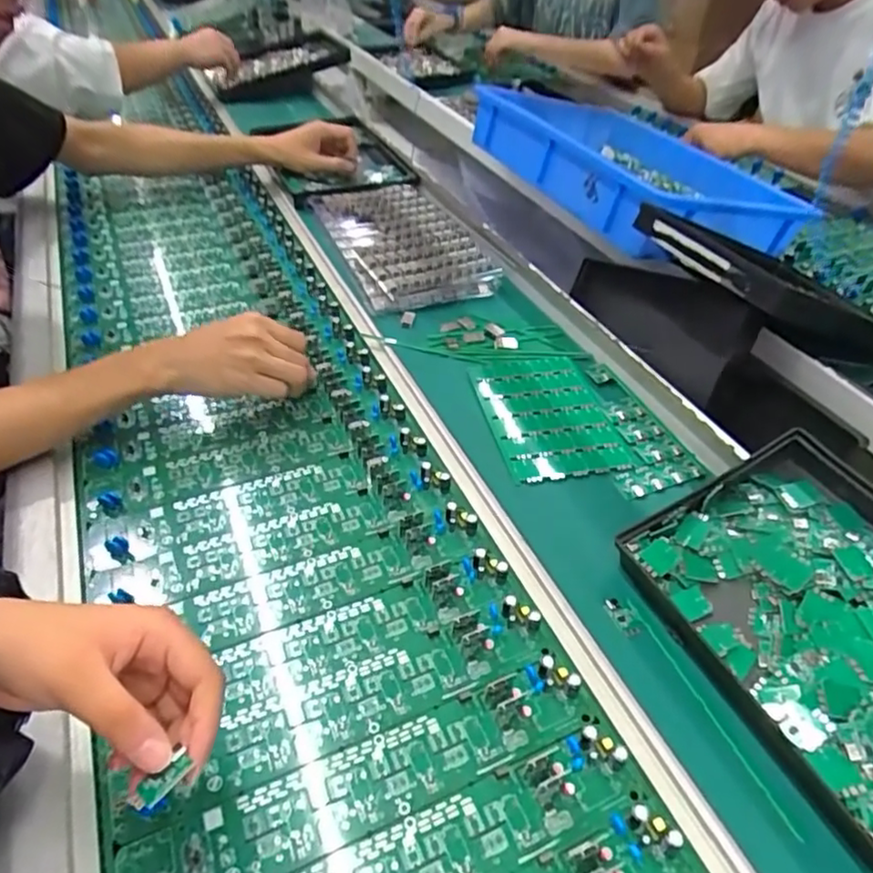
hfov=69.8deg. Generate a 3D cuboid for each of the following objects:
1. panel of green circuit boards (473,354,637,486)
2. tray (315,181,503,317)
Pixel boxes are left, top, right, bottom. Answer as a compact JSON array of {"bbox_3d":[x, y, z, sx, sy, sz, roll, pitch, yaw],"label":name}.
[{"bbox_3d":[0.102,-0.023,0.594,0.108,0.005,0.169,-7,44,-10],"label":"panel of green circuit boards"},{"bbox_3d":[-0.048,-0.259,0.824,0.167,0.031,0.315,-14,43,-18],"label":"tray"}]

